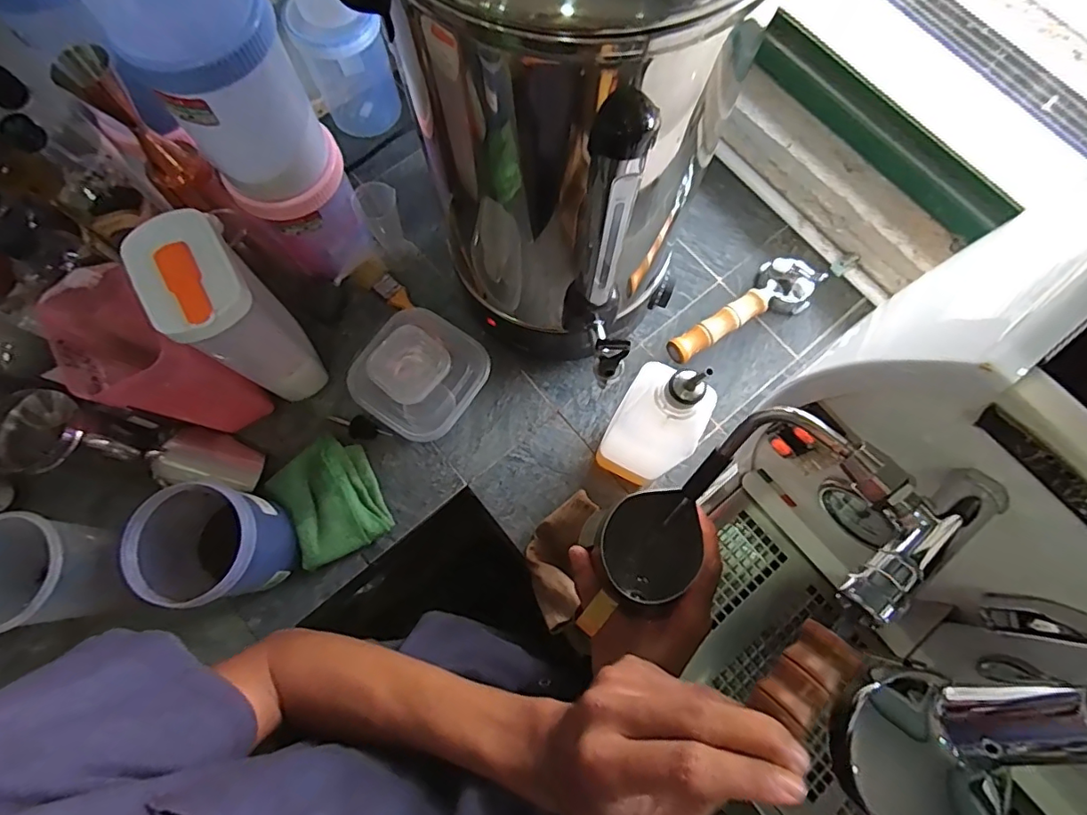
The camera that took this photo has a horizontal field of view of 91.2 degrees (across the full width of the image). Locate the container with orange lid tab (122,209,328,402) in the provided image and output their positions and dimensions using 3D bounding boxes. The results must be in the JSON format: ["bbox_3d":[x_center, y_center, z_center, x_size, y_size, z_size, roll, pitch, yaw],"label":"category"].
[{"bbox_3d":[-0.327,-0.097,0.583,0.077,0.226,0.119,-34,77,-9],"label":"container with orange lid tab"}]

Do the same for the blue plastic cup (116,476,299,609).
[{"bbox_3d":[-0.340,0.142,0.563,0.113,0.133,0.112,0,74,0],"label":"blue plastic cup"}]

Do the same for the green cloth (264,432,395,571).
[{"bbox_3d":[-0.259,0.112,0.647,0.113,0.041,0.138,-29,76,-8],"label":"green cloth"}]

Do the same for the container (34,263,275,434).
[{"bbox_3d":[-0.404,-0.046,0.573,0.095,0.200,0.119,-40,78,-10],"label":"container"}]

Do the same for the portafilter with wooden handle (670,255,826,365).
[{"bbox_3d":[0.263,-0.117,0.695,0.212,0.071,0.076,-39,78,-10],"label":"portafilter with wooden handle"}]

